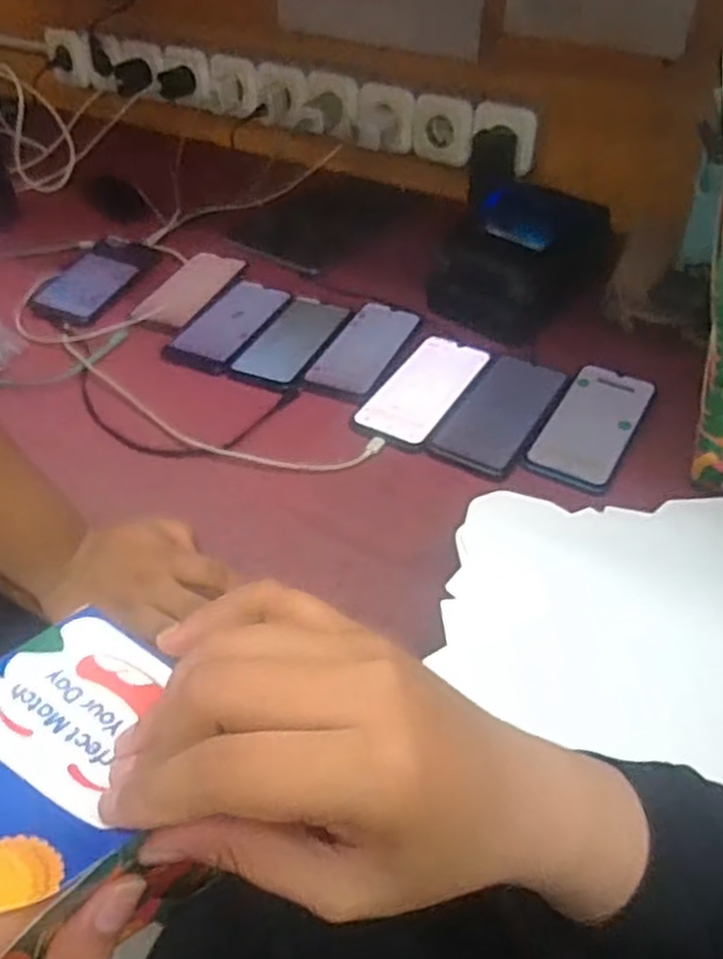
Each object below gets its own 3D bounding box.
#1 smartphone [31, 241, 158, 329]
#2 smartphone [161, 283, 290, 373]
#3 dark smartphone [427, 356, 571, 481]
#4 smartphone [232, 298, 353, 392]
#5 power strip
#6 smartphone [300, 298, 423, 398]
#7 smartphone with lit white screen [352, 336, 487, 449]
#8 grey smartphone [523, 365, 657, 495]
[{"bbox_3d":[-0.315,-0.241,0.922,0.084,0.013,0.177,12,44,12],"label":"smartphone"},{"bbox_3d":[-0.143,-0.172,0.849,0.084,0.014,0.158,20,47,20],"label":"smartphone"},{"bbox_3d":[0.134,-0.064,0.742,0.080,0.010,0.178,22,47,22],"label":"dark smartphone"},{"bbox_3d":[-0.071,-0.150,0.827,0.076,0.015,0.153,19,46,19],"label":"smartphone"},{"bbox_3d":[-0.148,-0.531,1.081,0.798,0.080,0.103,20,47,20],"label":"power strip"},{"bbox_3d":[0.006,-0.140,0.820,0.075,0.010,0.172,18,46,18],"label":"smartphone"},{"bbox_3d":[0.062,-0.089,0.768,0.078,0.013,0.170,22,47,22],"label":"smartphone with lit white screen"},{"bbox_3d":[0.218,-0.053,0.728,0.080,0.016,0.172,21,47,21],"label":"grey smartphone"}]

